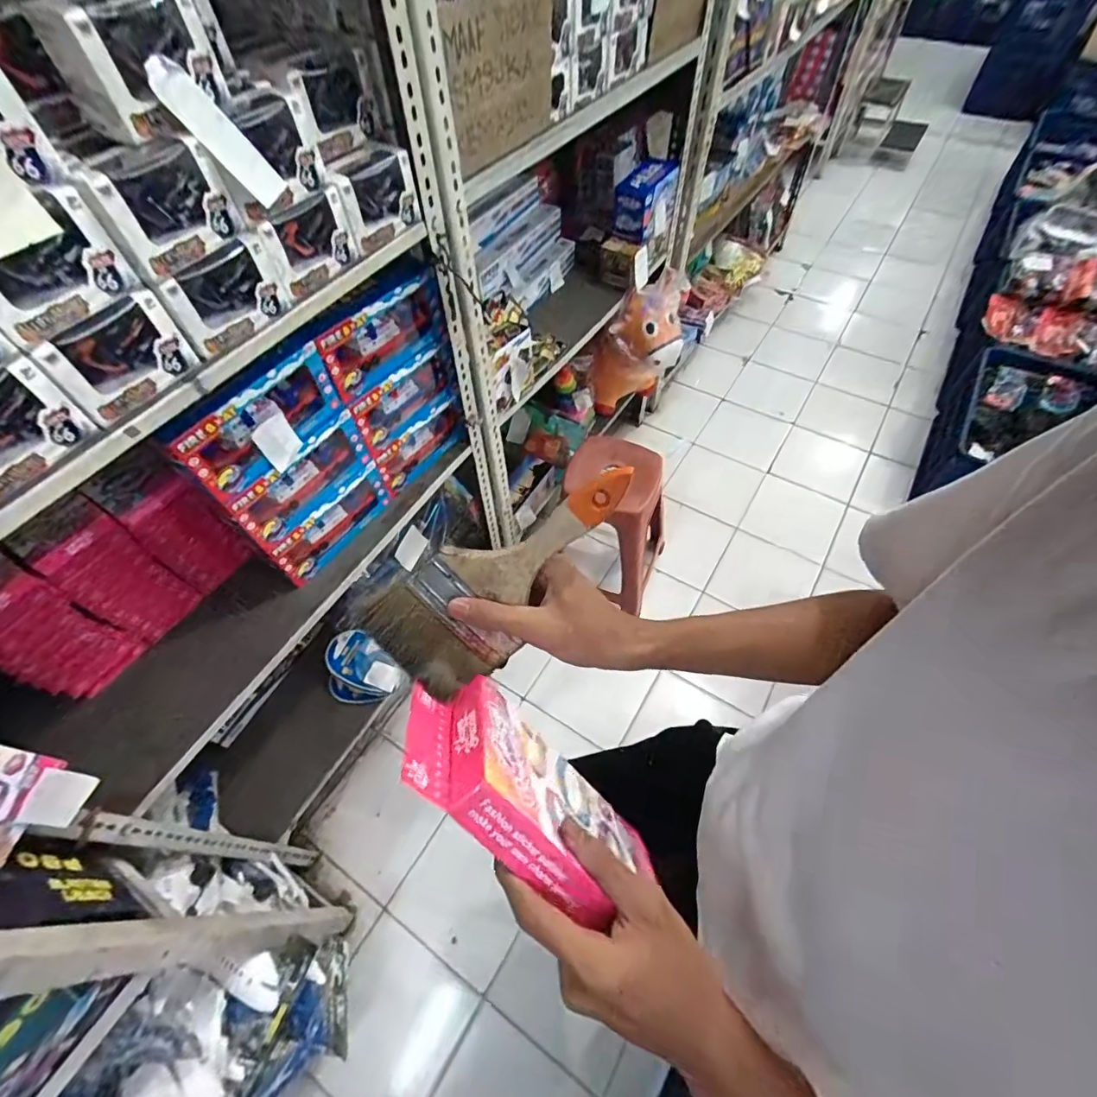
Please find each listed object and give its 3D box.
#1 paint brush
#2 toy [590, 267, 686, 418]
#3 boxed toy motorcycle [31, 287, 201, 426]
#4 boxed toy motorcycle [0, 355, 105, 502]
[{"bbox_3d":[-0.028,0.028,0.362,0.209,0.093,0.017,-30,14,6],"label":"paint brush"},{"bbox_3d":[0.279,-0.620,1.614,0.239,0.472,0.266,10,57,9],"label":"toy"},{"bbox_3d":[-0.433,-0.195,0.518,0.038,0.088,0.118,29,62,19],"label":"boxed toy motorcycle"},{"bbox_3d":[-0.495,-0.109,0.461,0.042,0.090,0.118,28,62,19],"label":"boxed toy motorcycle"}]

